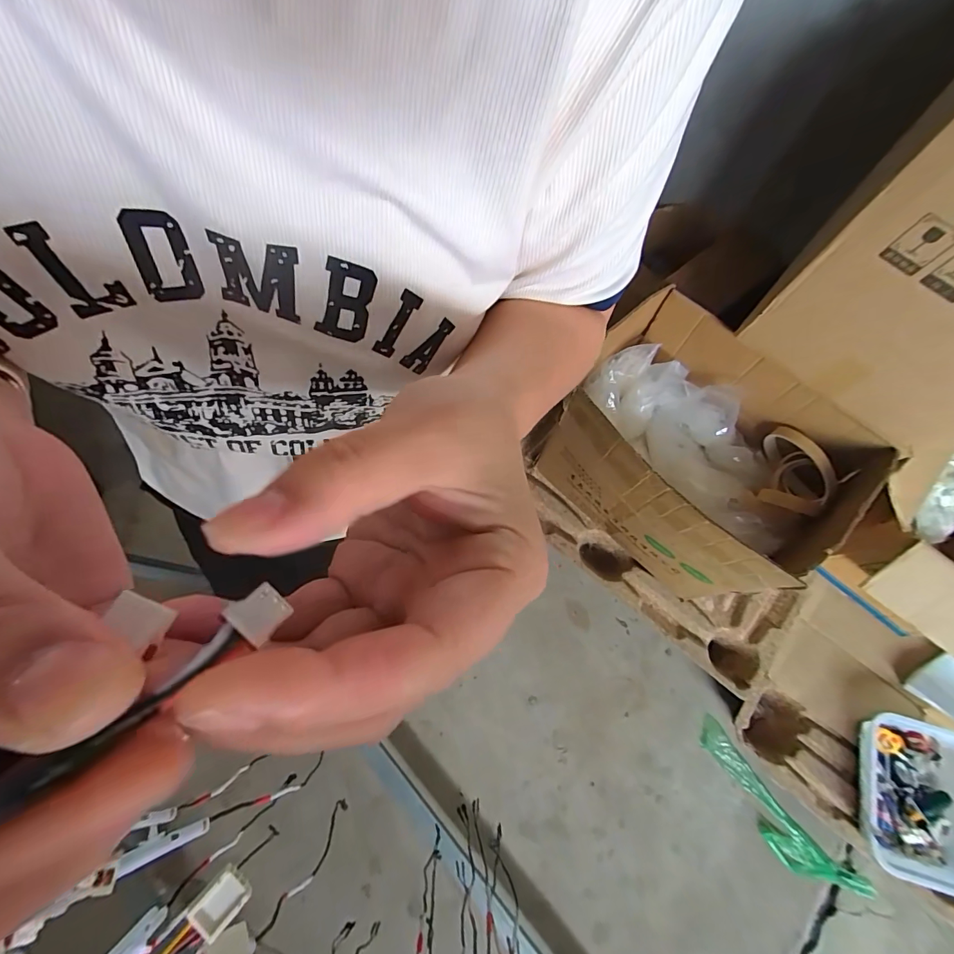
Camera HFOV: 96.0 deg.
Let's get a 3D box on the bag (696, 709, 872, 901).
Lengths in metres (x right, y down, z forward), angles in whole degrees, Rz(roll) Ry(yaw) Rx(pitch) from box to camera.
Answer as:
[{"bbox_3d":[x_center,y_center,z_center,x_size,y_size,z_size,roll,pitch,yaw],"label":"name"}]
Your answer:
[{"bbox_3d":[0.768,0.877,1.111,0.117,0.031,0.501,-40,76,-15],"label":"bag"}]

